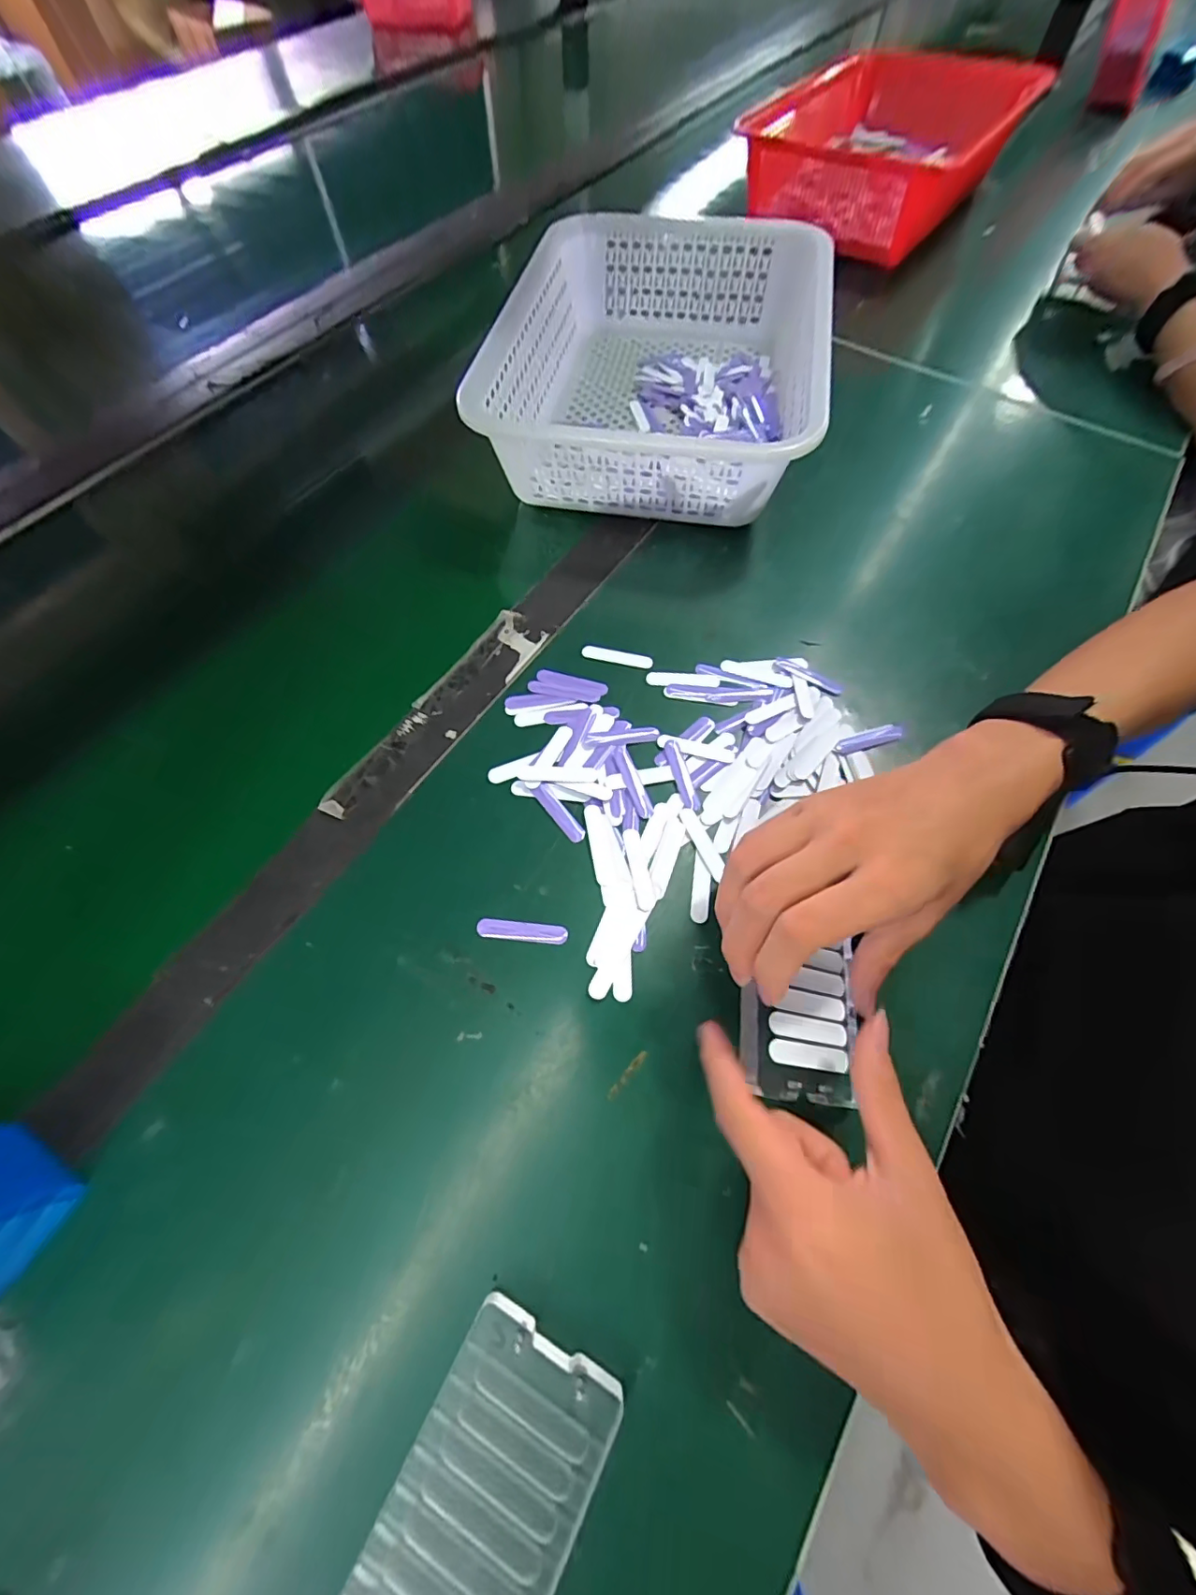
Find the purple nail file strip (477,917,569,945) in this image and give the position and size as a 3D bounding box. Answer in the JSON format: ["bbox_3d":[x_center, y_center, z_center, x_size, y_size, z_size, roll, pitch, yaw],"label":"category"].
[{"bbox_3d":[-0.043,0.076,0.306,0.051,0.004,0.011,6,65,3],"label":"purple nail file strip"}]

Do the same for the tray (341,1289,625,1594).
[{"bbox_3d":[-0.047,0.281,0.206,0.068,0.013,0.120,26,68,12],"label":"tray"}]

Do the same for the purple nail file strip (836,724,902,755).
[{"bbox_3d":[0.184,-0.040,0.360,0.050,0.004,0.012,-18,66,-8],"label":"purple nail file strip"}]

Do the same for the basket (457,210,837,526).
[{"bbox_3d":[0.057,-0.396,0.474,0.264,0.086,0.383,13,66,6],"label":"basket"}]

